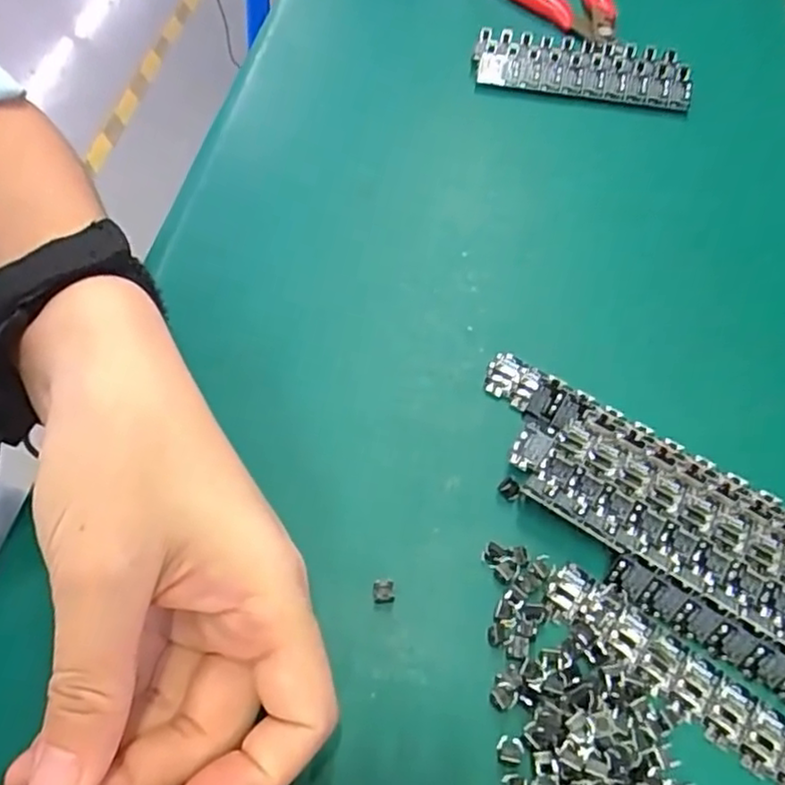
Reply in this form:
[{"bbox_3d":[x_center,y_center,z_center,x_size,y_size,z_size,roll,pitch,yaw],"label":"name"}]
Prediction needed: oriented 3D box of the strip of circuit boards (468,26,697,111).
[{"bbox_3d":[0.100,-0.171,0.353,0.109,0.011,0.039,6,58,2],"label":"strip of circuit boards"}]

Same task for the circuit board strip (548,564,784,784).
[{"bbox_3d":[0.094,0.090,0.197,0.107,0.005,0.020,35,64,19],"label":"circuit board strip"}]

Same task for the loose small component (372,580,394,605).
[{"bbox_3d":[-0.003,0.063,0.212,0.007,0.005,0.007,-2,58,-4],"label":"loose small component"}]

